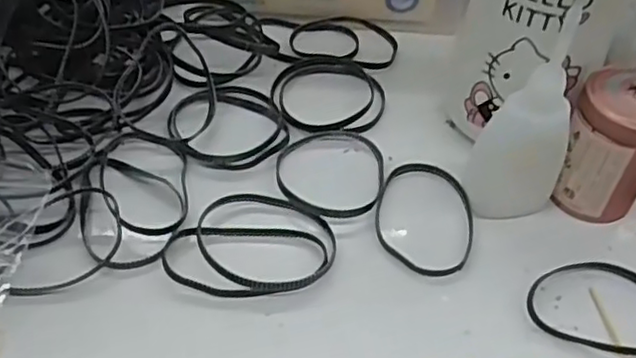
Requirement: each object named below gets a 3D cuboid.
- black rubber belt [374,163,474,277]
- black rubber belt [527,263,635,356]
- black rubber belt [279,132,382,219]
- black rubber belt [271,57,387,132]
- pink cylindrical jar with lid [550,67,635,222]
[{"bbox_3d":[0.053,0.017,0.333,0.049,0.004,0.068,11,48,4],"label":"black rubber belt"},{"bbox_3d":[0.130,0.056,0.304,0.070,0.006,0.047,14,49,6],"label":"black rubber belt"},{"bbox_3d":[0.007,-0.003,0.347,0.055,0.005,0.061,5,48,-1],"label":"black rubber belt"},{"bbox_3d":[0.006,-0.051,0.389,0.064,0.005,0.065,3,48,-3],"label":"black rubber belt"},{"bbox_3d":[0.142,-0.015,0.329,0.044,0.066,0.037,26,51,17],"label":"pink cylindrical jar with lid"}]

